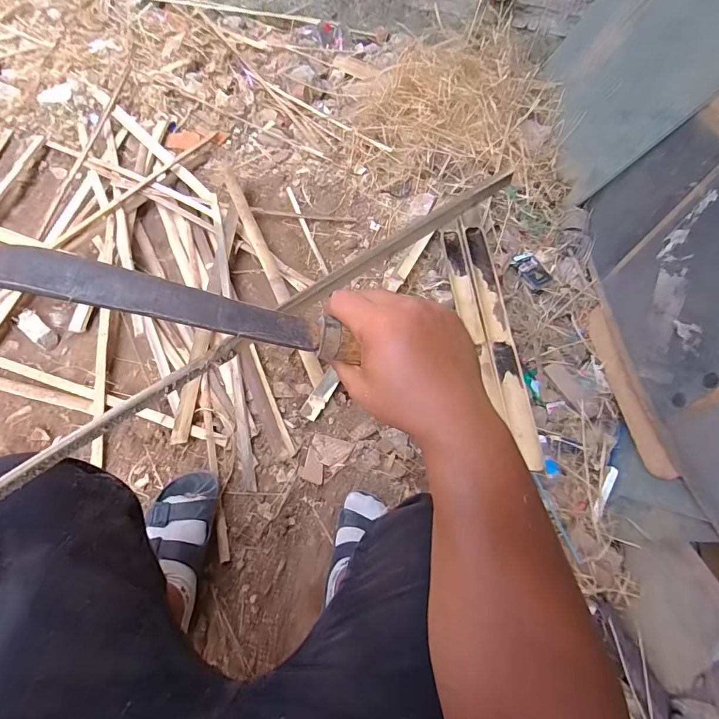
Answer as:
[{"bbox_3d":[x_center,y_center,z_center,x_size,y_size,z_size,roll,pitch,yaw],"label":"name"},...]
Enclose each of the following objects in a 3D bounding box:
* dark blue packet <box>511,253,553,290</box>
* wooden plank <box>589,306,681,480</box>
[{"bbox_3d":[0.439,-0.227,1.064,0.058,0.024,0.099,-29,69,-17],"label":"dark blue packet"},{"bbox_3d":[0.543,0.044,0.854,0.015,0.073,0.416,6,49,-1],"label":"wooden plank"}]

